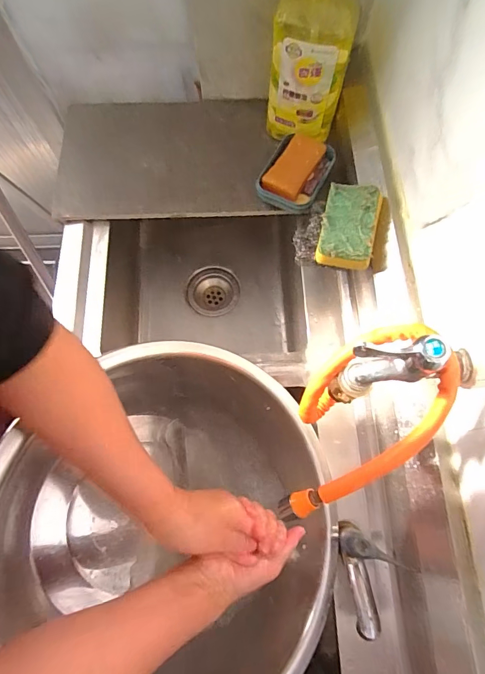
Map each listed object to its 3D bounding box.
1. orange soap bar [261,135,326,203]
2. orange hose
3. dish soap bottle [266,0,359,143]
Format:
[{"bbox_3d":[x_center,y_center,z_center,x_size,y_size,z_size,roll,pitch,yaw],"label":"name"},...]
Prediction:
[{"bbox_3d":[0.082,-0.269,0.631,0.058,0.034,0.120,30,75,9],"label":"orange soap bar"},{"bbox_3d":[0.098,0.074,0.354,0.096,0.054,0.210,50,116,18],"label":"orange hose"},{"bbox_3d":[0.099,-0.411,0.548,0.116,0.237,0.085,-2,72,0],"label":"dish soap bottle"}]

